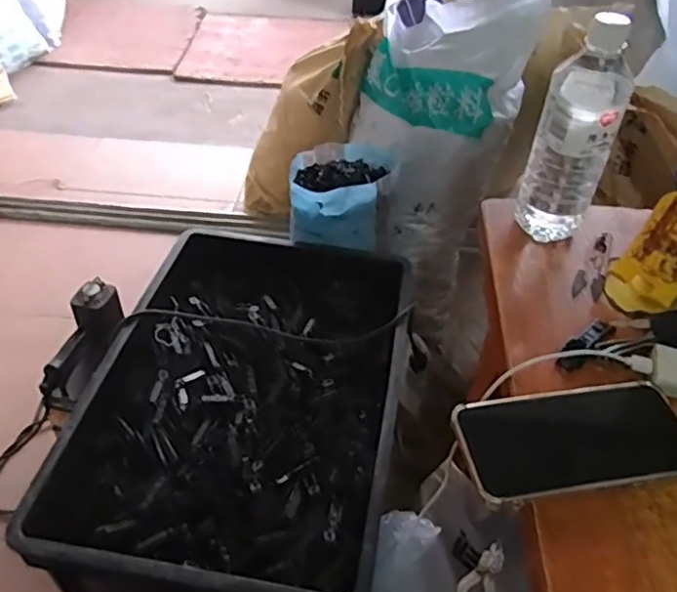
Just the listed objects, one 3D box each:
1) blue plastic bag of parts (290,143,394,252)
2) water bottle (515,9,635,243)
[{"bbox_3d":[-0.006,-0.185,1.118,0.163,0.119,0.180,-1,43,-4],"label":"blue plastic bag of parts"},{"bbox_3d":[0.222,-0.148,0.570,0.066,0.210,0.064,17,44,14],"label":"water bottle"}]

